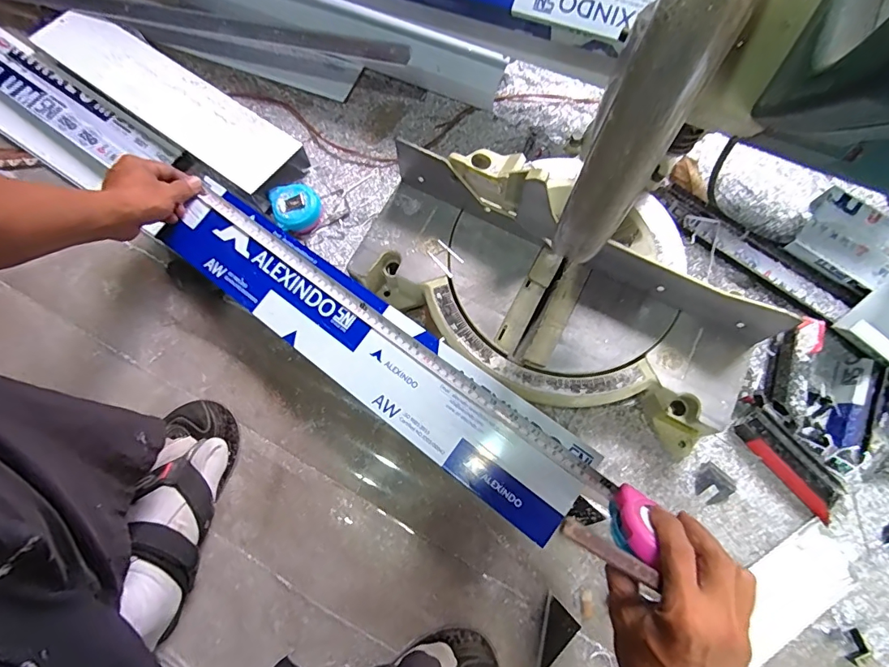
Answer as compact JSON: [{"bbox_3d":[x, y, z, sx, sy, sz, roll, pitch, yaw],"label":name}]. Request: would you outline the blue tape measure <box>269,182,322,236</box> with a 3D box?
[{"bbox_3d":[-0.204,-0.173,0.636,0.063,0.034,0.066,0,75,2],"label":"blue tape measure"}]

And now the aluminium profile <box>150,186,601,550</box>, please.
[{"bbox_3d":[-0.101,0.004,0.502,0.556,0.015,0.098,35,78,17],"label":"aluminium profile"}]

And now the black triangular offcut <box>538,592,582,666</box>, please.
[{"bbox_3d":[0.123,0.325,0.489,0.036,0.019,0.074,13,75,5],"label":"black triangular offcut"}]

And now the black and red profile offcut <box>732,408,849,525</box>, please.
[{"bbox_3d":[0.403,0.148,0.526,0.052,0.031,0.132,-40,77,-9],"label":"black and red profile offcut"}]

